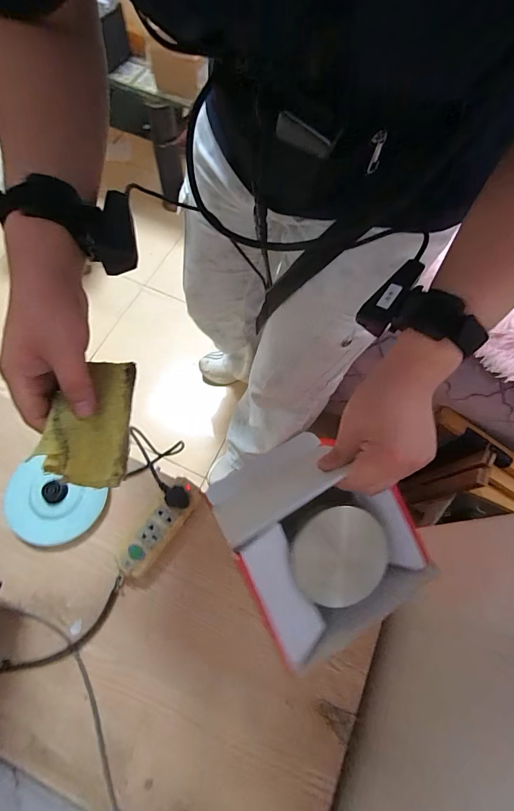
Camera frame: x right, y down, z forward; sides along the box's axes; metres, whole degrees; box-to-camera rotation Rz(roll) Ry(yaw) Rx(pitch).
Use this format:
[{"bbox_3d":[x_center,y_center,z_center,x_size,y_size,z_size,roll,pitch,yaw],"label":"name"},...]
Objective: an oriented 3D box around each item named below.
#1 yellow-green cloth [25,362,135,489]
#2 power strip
[{"bbox_3d":[-0.134,0.012,0.293,0.059,0.034,0.098,-1,71,1],"label":"yellow-green cloth"},{"bbox_3d":[-0.145,0.184,0.564,0.046,0.029,0.152,31,69,10],"label":"power strip"}]

